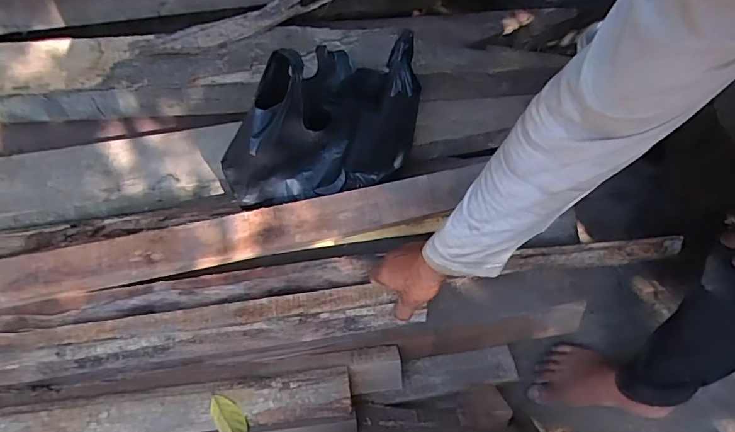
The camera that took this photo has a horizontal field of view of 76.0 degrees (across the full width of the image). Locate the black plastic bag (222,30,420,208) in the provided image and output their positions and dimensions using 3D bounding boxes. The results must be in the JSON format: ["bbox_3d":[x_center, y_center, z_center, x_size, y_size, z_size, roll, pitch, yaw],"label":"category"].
[{"bbox_3d":[-0.076,-0.142,0.680,0.285,0.226,0.130,-18,61,-11],"label":"black plastic bag"}]

